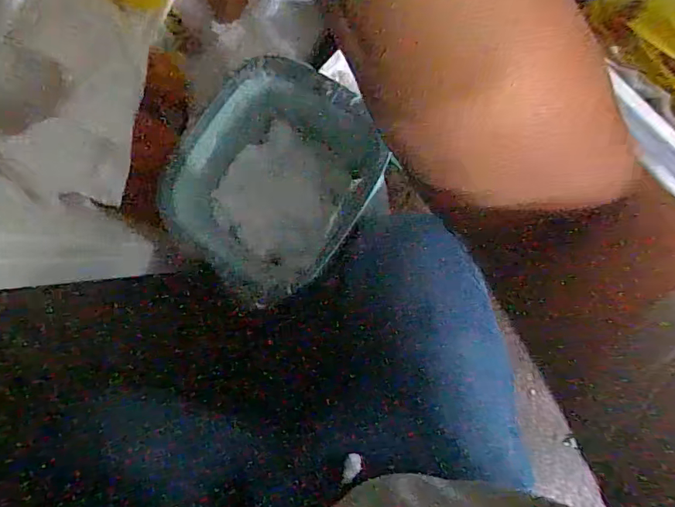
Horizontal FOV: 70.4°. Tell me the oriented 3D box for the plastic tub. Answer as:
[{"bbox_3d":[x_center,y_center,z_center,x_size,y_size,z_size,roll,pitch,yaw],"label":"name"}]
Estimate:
[{"bbox_3d":[-0.082,-0.093,0.611,0.232,0.090,0.264,38,89,-2],"label":"plastic tub"}]

